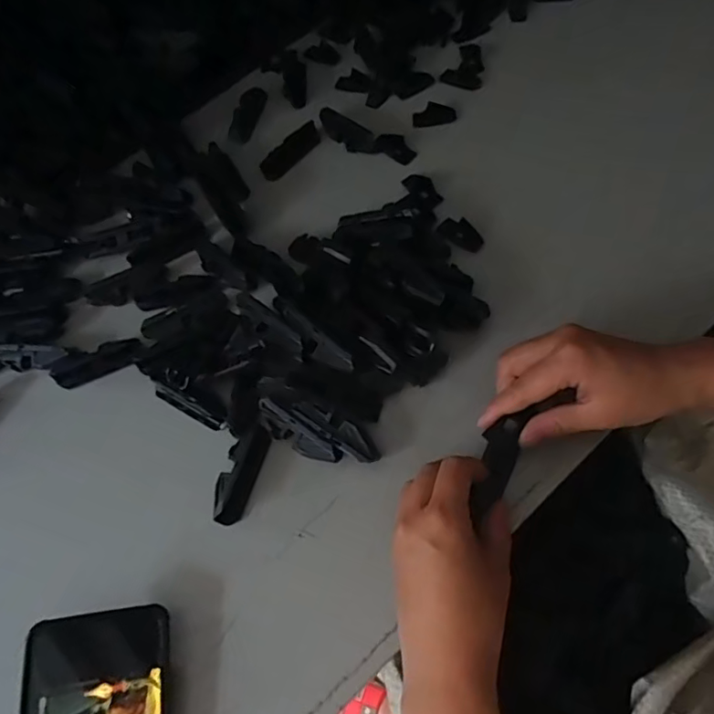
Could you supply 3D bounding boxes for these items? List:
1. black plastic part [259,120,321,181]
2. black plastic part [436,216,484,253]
[{"bbox_3d":[-0.065,-0.203,0.543,0.026,0.006,0.075,35,73,22],"label":"black plastic part"},{"bbox_3d":[0.089,-0.105,0.474,0.040,0.005,0.024,30,71,20],"label":"black plastic part"}]

